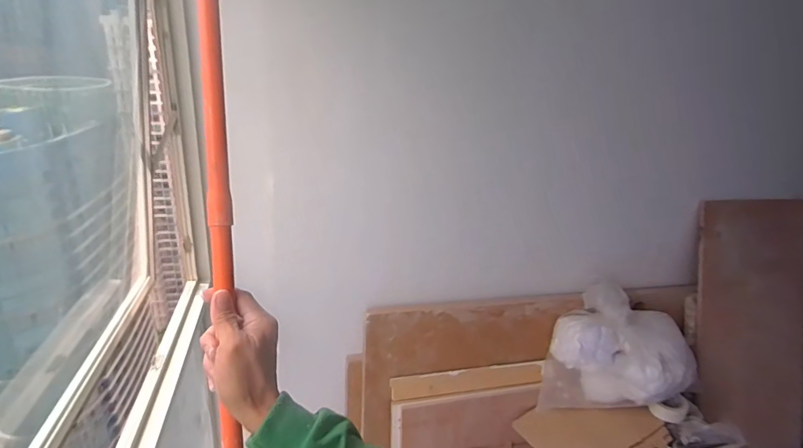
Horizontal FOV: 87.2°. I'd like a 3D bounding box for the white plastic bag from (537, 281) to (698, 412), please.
[{"bbox_3d":[0.767,0.466,1.478,0.449,0.392,0.300,17,25,27],"label":"white plastic bag"}]

